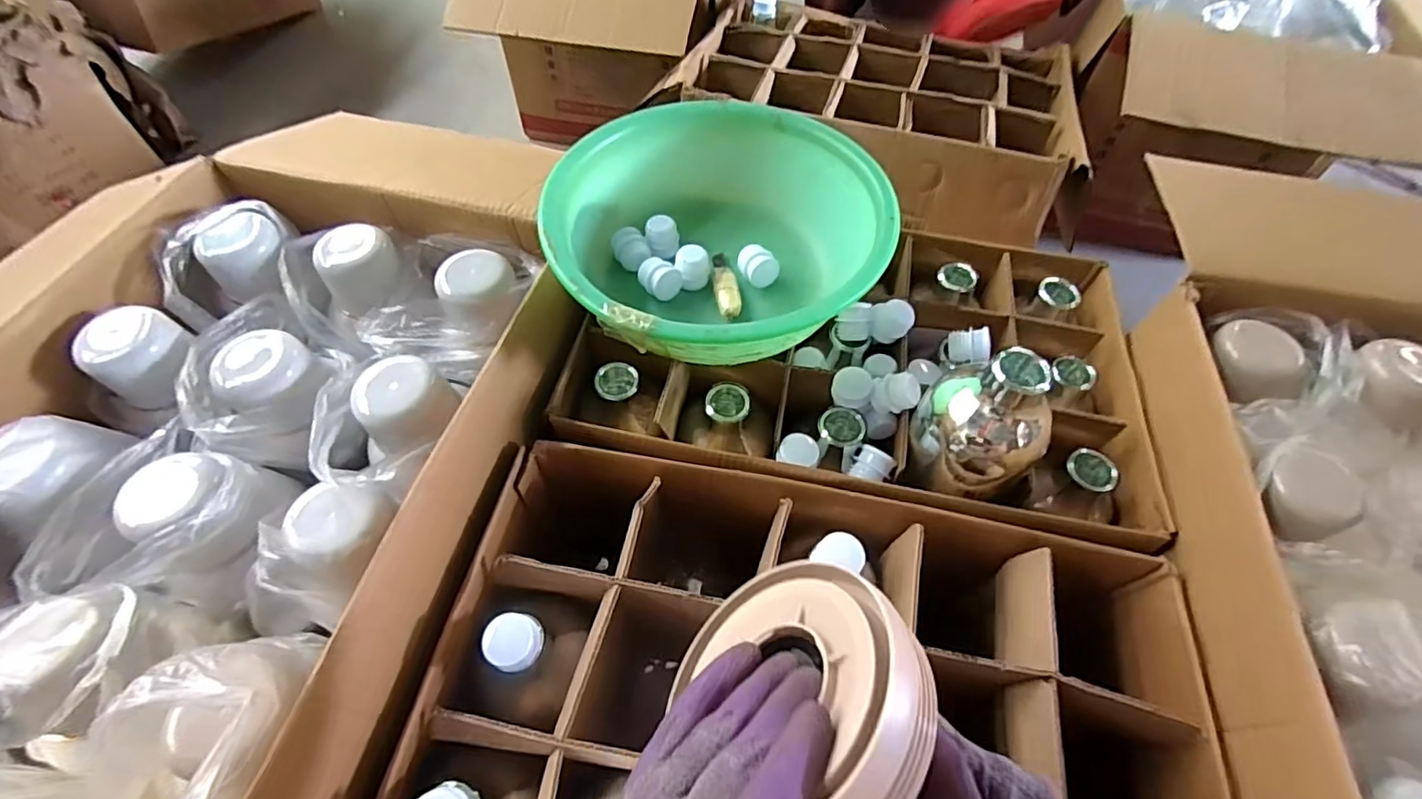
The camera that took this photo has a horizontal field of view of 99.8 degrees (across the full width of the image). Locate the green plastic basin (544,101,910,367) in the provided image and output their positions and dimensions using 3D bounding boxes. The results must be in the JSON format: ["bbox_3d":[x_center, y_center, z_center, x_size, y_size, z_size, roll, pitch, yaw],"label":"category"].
[{"bbox_3d":[0.007,-0.159,0.648,0.336,0.133,0.328,1,56,-2],"label":"green plastic basin"}]

